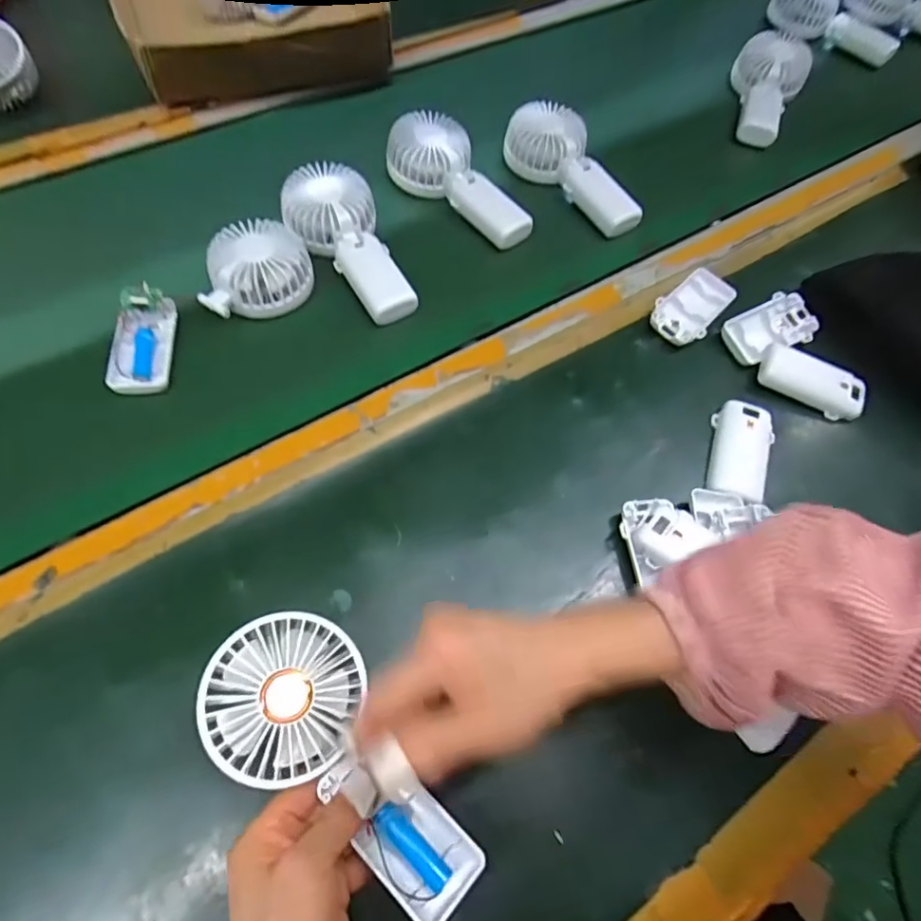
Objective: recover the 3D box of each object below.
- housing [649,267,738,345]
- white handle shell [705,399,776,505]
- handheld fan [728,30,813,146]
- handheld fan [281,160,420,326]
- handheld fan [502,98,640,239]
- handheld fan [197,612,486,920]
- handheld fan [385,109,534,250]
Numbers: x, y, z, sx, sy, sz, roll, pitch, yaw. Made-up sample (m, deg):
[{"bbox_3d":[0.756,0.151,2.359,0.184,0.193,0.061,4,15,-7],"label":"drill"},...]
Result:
[{"bbox_3d":[0.219,-0.144,0.538,0.094,0.013,0.050,-40,70,-23],"label":"housing"},{"bbox_3d":[0.233,-0.008,0.471,0.047,0.014,0.094,15,61,5],"label":"white handle shell"},{"bbox_3d":[0.384,-0.469,0.721,0.088,0.052,0.187,23,61,9],"label":"handheld fan"},{"bbox_3d":[-0.106,-0.199,0.530,0.083,0.052,0.171,-18,63,-14],"label":"handheld fan"},{"bbox_3d":[0.116,-0.308,0.605,0.082,0.051,0.178,-20,64,-15],"label":"handheld fan"},{"bbox_3d":[-0.065,0.165,0.315,0.080,0.031,0.178,-40,87,-22],"label":"handheld fan"},{"bbox_3d":[-0.003,-0.285,0.583,0.080,0.055,0.171,-31,67,-19],"label":"handheld fan"}]

